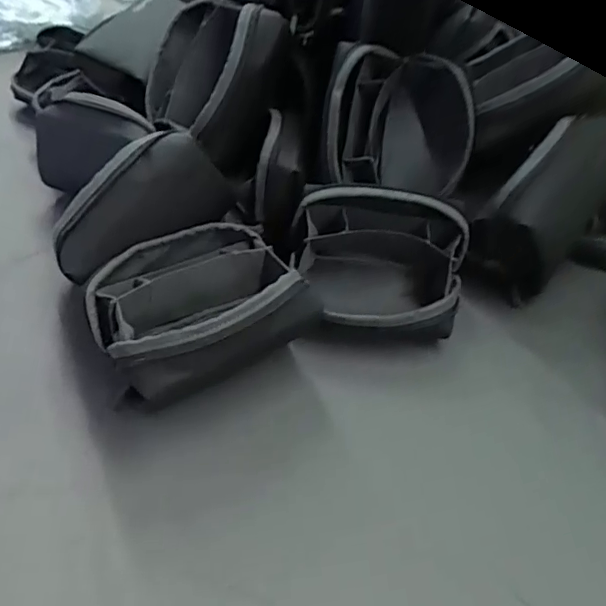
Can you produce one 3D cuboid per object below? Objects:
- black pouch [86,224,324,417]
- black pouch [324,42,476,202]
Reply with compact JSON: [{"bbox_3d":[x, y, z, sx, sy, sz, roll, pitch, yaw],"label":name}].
[{"bbox_3d":[-0.087,0.017,0.468,0.152,0.109,0.131,-22,46,-26],"label":"black pouch"},{"bbox_3d":[0.095,-0.172,0.555,0.144,0.122,0.079,9,41,7],"label":"black pouch"}]

